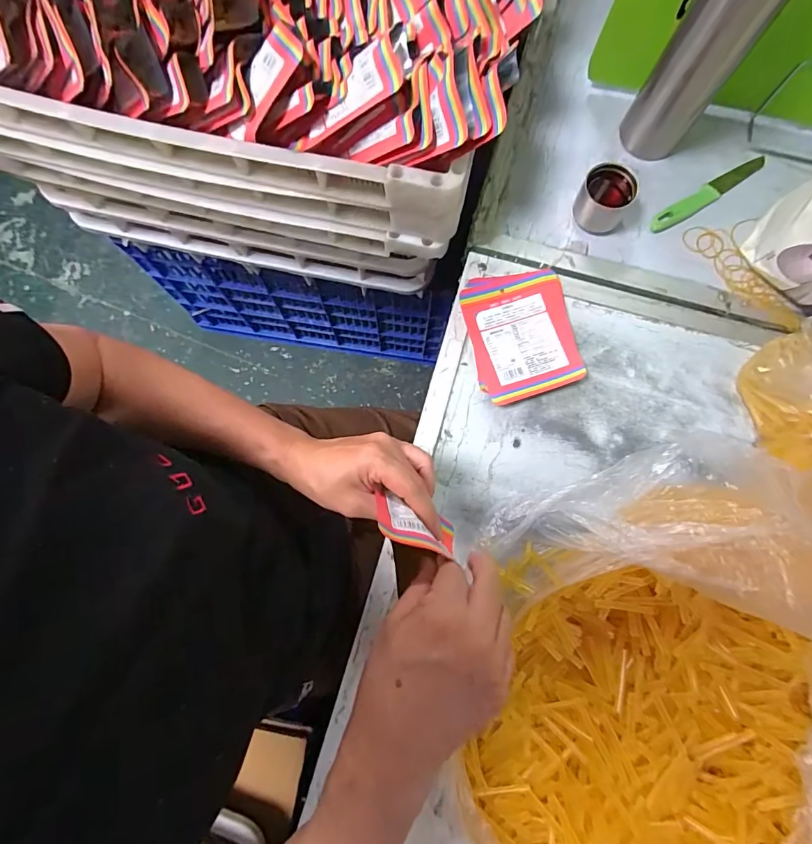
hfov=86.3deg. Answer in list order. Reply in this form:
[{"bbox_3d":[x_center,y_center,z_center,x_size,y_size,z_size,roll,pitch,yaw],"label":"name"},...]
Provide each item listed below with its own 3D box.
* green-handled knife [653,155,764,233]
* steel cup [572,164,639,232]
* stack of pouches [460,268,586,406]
[{"bbox_3d":[0.384,-0.289,0.550,0.179,0.008,0.024,-32,82,-6],"label":"green-handled knife"},{"bbox_3d":[0.239,-0.271,0.523,0.059,0.054,0.052,28,81,5],"label":"steel cup"},{"bbox_3d":[0.136,-0.104,0.510,0.119,0.014,0.149,-13,80,-3],"label":"stack of pouches"}]

